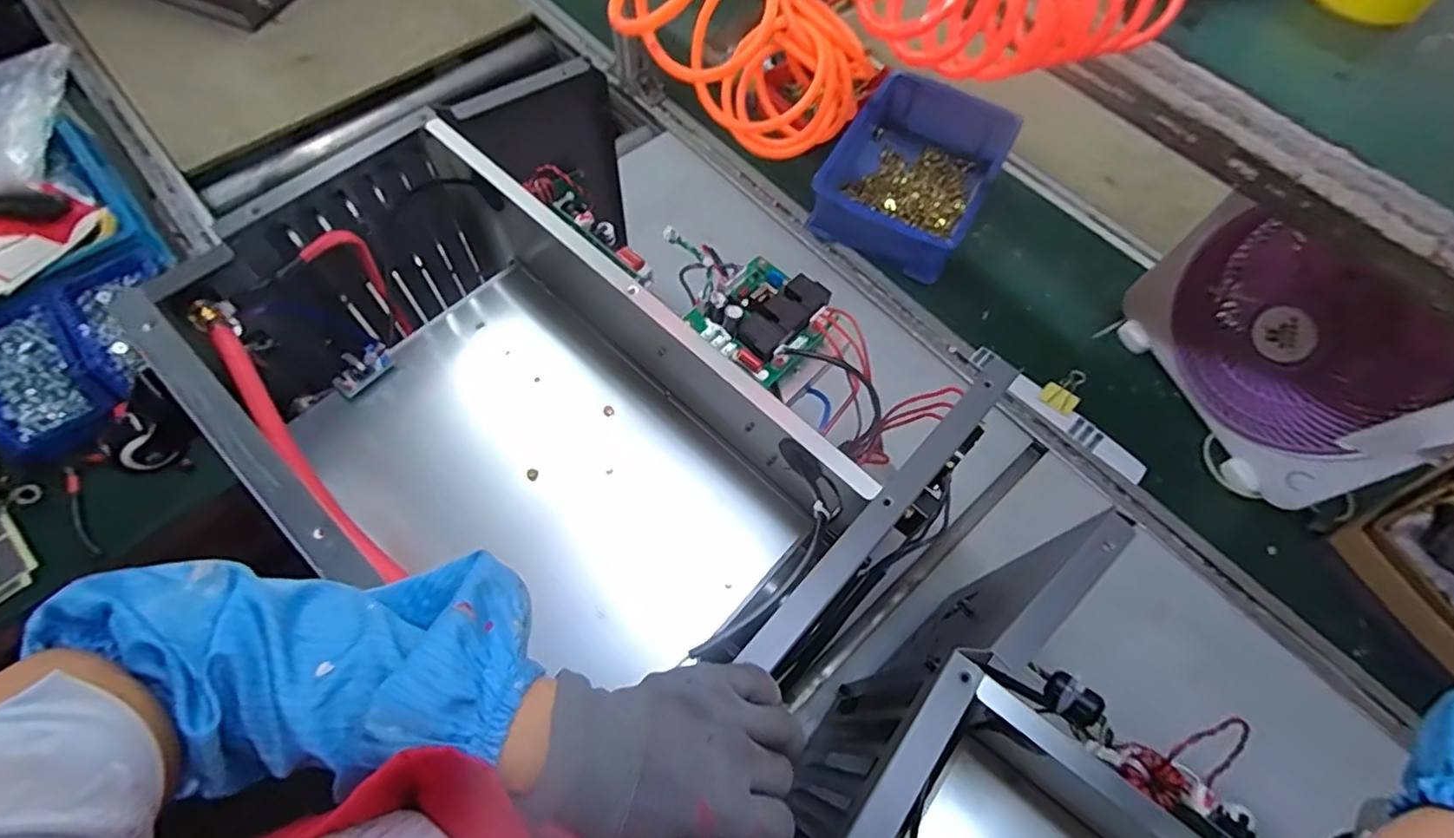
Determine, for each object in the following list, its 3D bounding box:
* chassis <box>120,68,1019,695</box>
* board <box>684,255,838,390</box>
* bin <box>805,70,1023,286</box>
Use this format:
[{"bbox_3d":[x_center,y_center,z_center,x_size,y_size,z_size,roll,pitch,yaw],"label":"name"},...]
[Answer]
[{"bbox_3d":[-0.130,-0.013,0.553,0.424,0.230,0.523,-40,73,-19],"label":"chassis"},{"bbox_3d":[0.031,-0.085,0.507,0.091,0.027,0.092,41,69,15],"label":"board"},{"bbox_3d":[0.272,-0.360,0.911,0.213,0.087,0.308,28,66,10],"label":"bin"}]

